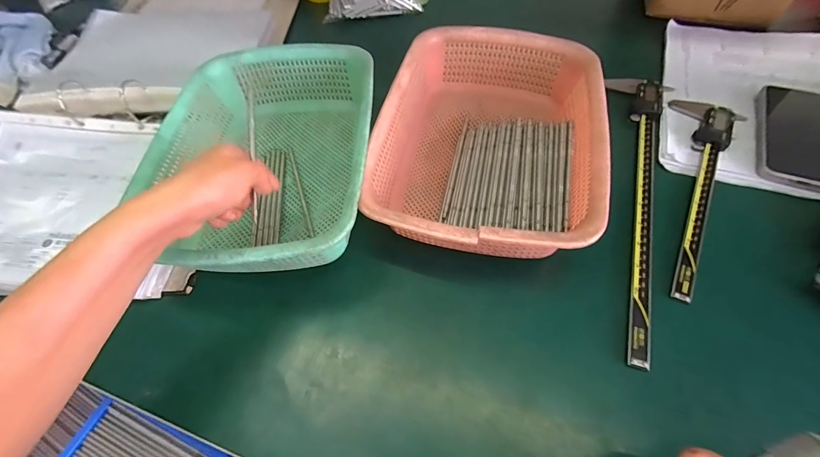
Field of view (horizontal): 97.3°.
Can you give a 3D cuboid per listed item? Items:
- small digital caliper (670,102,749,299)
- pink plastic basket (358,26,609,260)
[{"bbox_3d":[0.293,-0.049,0.382,0.065,0.016,0.271,25,63,17],"label":"small digital caliper"},{"bbox_3d":[0.083,-0.097,0.386,0.213,0.071,0.285,11,59,9],"label":"pink plastic basket"}]

